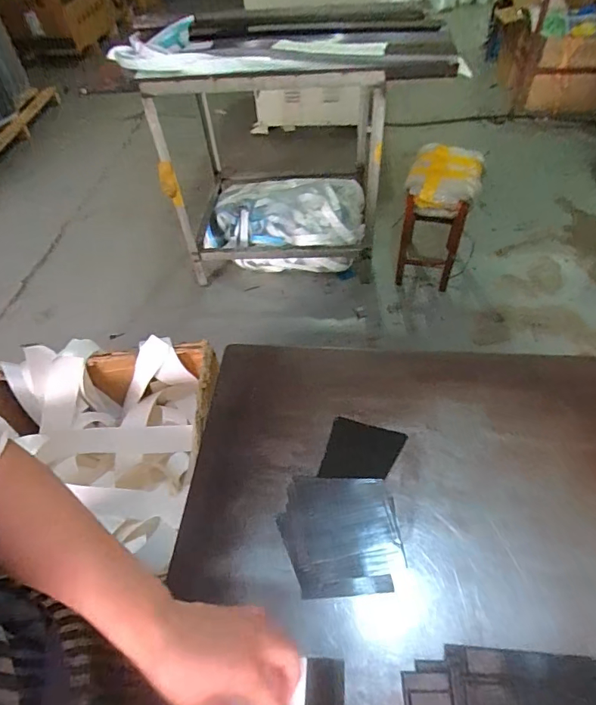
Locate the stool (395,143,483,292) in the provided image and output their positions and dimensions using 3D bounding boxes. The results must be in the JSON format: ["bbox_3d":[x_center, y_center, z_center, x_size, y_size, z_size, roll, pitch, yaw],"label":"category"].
[{"bbox_3d":[0.556,-0.539,1.768,0.251,0.476,0.305,12,53,14],"label":"stool"}]

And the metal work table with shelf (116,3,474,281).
[{"bbox_3d":[-0.040,-0.799,1.746,1.116,0.792,0.521,1,52,5],"label":"metal work table with shelf"}]

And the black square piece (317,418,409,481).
[{"bbox_3d":[0.085,0.131,0.573,0.094,0.004,0.087,10,50,16],"label":"black square piece"}]

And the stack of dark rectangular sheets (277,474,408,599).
[{"bbox_3d":[0.049,0.209,0.510,0.132,0.004,0.131,-7,51,1],"label":"stack of dark rectangular sheets"}]

